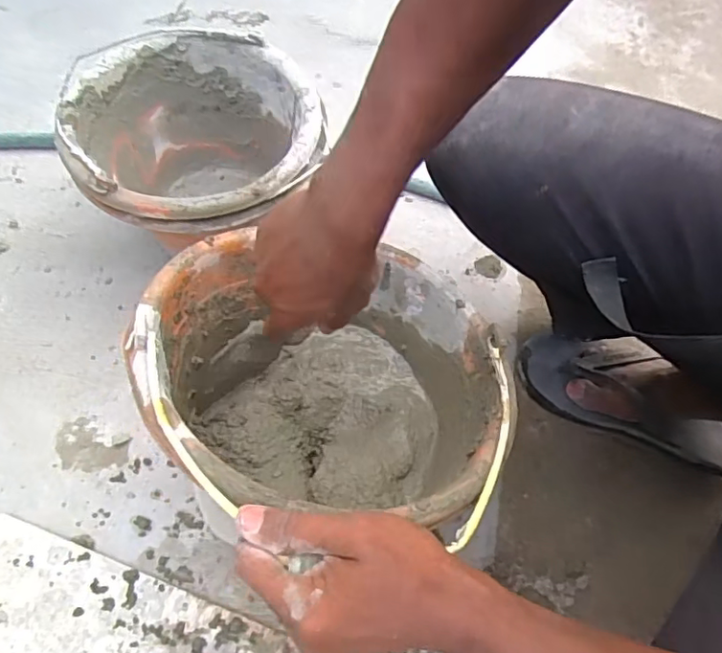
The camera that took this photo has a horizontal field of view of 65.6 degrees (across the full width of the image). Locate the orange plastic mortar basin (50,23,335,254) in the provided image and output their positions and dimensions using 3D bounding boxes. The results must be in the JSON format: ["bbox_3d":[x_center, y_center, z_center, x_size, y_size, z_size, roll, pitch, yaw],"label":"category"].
[{"bbox_3d":[-0.174,-0.168,0.633,0.237,0.187,0.247,2,62,-3],"label":"orange plastic mortar basin"}]

